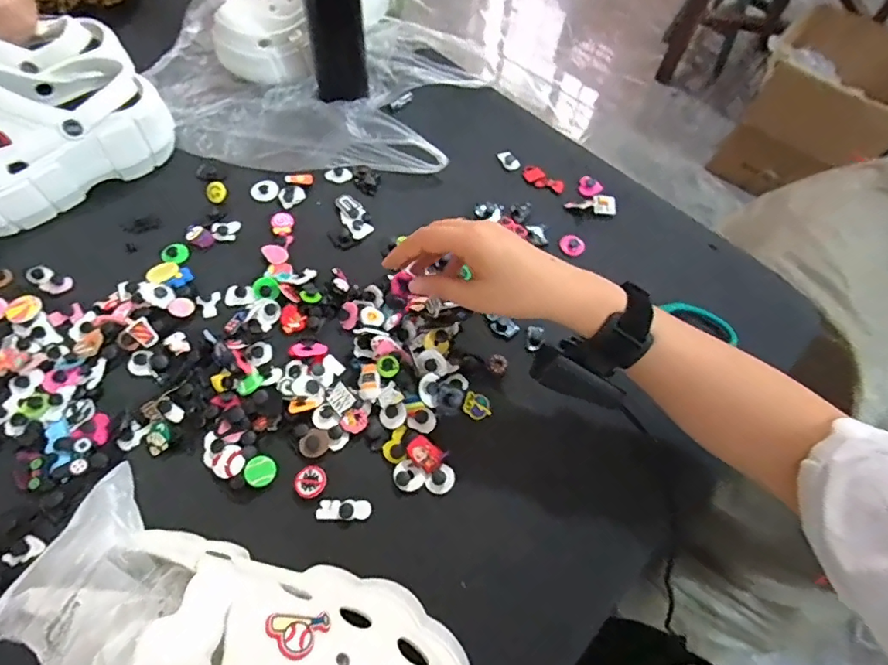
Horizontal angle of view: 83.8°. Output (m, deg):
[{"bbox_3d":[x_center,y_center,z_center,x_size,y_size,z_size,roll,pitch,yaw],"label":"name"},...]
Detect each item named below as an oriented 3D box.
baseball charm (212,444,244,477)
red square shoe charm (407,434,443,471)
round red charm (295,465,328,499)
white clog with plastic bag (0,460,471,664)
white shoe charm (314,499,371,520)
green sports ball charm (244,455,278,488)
[{"bbox_3d":[-0.173,0.104,0.397,0.025,0.004,0.025,2,61,-4],"label":"baseball charm"},{"bbox_3d":[-0.016,0.099,0.406,0.028,0.005,0.021,38,81,-3],"label":"red square shoe charm"},{"bbox_3d":[-0.106,0.119,0.395,0.024,0.006,0.024,2,61,-4],"label":"round red charm"},{"bbox_3d":[-0.109,0.187,0.288,0.272,0.113,0.123,17,61,4],"label":"white clog with plastic bag"},{"bbox_3d":[-0.078,0.138,0.387,0.042,0.008,0.015,3,61,-3],"label":"white shoe charm"},{"bbox_3d":[-0.147,0.110,0.395,0.024,0.004,0.024,2,61,-4],"label":"green sports ball charm"}]

